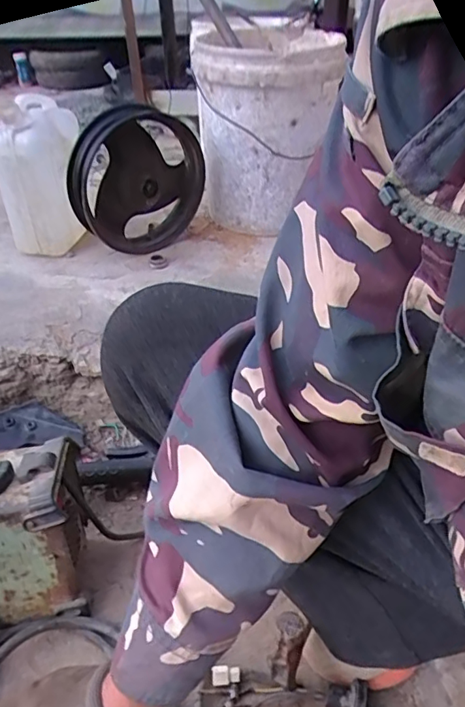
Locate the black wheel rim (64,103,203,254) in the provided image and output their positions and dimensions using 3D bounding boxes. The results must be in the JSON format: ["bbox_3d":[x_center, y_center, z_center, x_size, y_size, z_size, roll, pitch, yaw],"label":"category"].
[{"bbox_3d":[-0.173,-0.324,0.999,0.291,0.262,0.078,7,28,-51],"label":"black wheel rim"}]

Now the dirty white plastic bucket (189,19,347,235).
[{"bbox_3d":[0.067,-0.462,1.073,0.258,0.368,0.321,0,30,1],"label":"dirty white plastic bucket"}]

